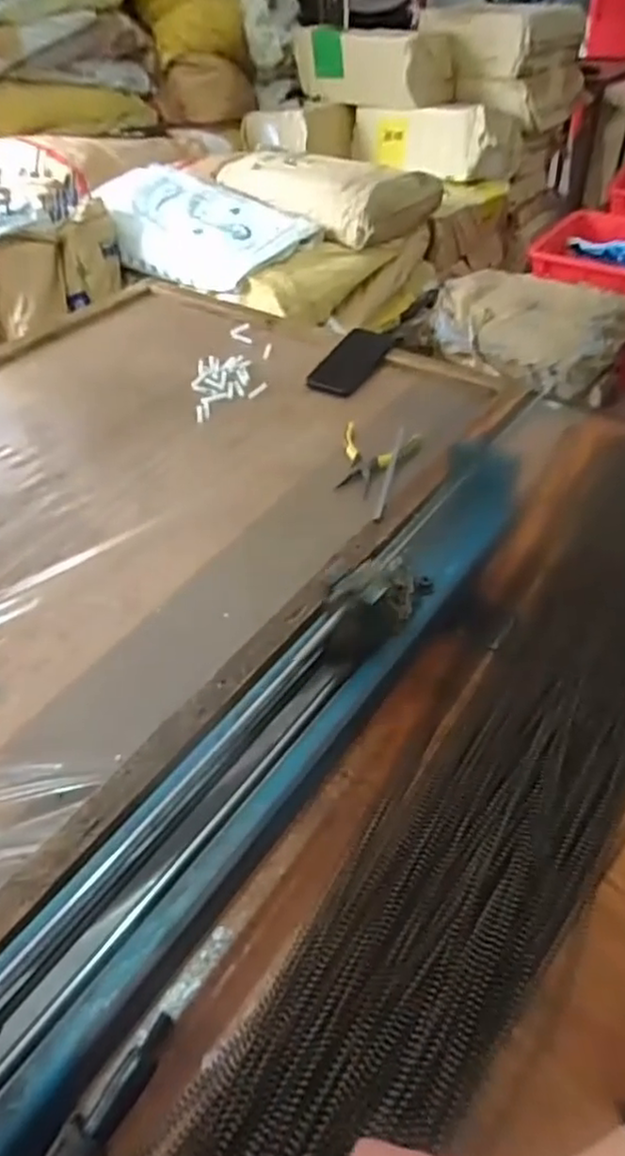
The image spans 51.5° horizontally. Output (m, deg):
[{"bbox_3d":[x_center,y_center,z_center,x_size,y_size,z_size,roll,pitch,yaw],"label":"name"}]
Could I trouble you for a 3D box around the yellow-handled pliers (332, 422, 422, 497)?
[{"bbox_3d":[0.081,-0.163,0.876,0.104,0.009,0.155,13,46,15],"label":"yellow-handled pliers"}]

